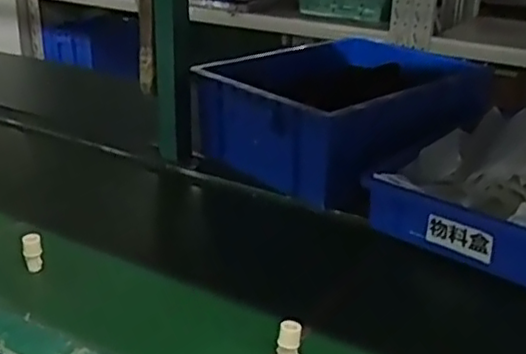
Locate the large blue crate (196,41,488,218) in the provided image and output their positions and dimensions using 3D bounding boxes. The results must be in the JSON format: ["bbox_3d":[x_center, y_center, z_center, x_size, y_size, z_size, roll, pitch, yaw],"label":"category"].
[{"bbox_3d":[0.129,-0.096,1.033,0.355,0.146,0.320,-19,31,-40],"label":"large blue crate"}]

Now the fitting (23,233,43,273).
[{"bbox_3d":[-0.261,0.087,0.763,0.020,0.048,0.015,-6,24,-18],"label":"fitting"}]

